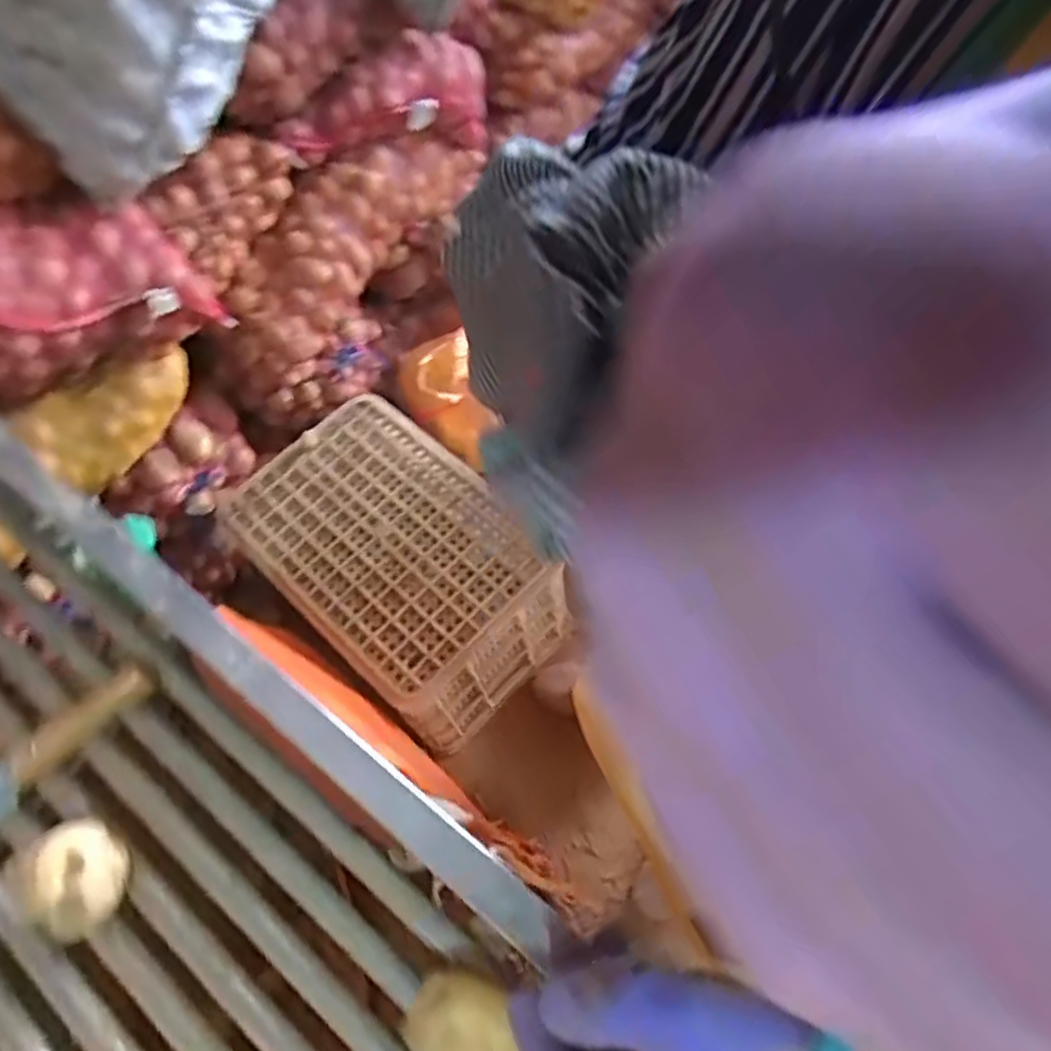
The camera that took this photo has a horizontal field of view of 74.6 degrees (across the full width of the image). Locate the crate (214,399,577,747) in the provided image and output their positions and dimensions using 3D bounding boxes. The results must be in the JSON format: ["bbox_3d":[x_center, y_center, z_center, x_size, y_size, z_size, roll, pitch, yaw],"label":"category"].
[{"bbox_3d":[-0.233,0.079,1.285,0.361,0.280,0.554,-42,65,-17],"label":"crate"}]

